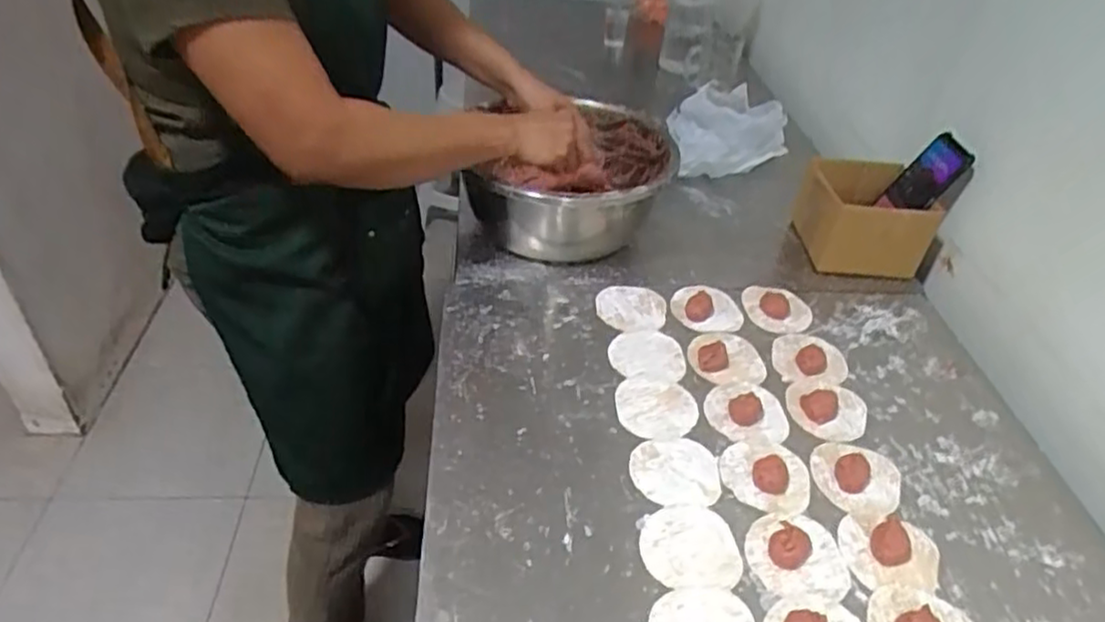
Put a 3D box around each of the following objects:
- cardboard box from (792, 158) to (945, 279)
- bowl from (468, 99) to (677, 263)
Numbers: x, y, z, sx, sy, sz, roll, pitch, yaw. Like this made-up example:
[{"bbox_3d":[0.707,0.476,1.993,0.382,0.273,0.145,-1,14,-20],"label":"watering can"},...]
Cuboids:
[{"bbox_3d":[0.404,-0.121,0.935,0.140,0.102,0.130,4,41,-1],"label":"cardboard box"},{"bbox_3d":[0.026,-0.160,0.929,0.235,0.137,0.246,9,41,4],"label":"bowl"}]

